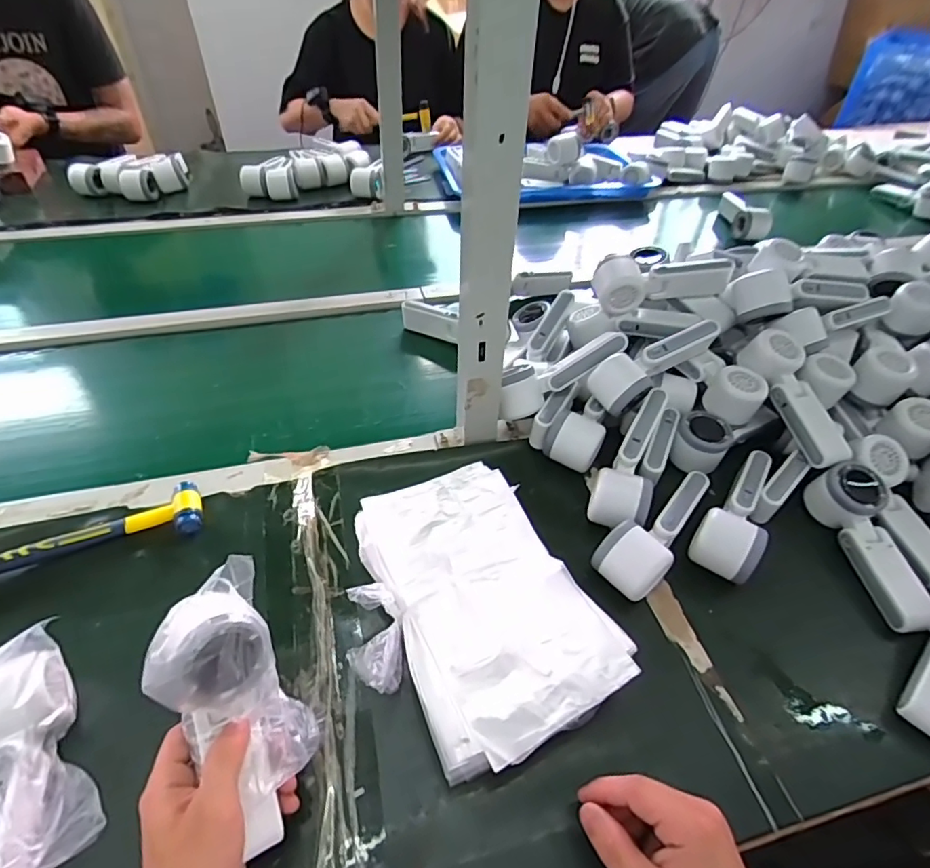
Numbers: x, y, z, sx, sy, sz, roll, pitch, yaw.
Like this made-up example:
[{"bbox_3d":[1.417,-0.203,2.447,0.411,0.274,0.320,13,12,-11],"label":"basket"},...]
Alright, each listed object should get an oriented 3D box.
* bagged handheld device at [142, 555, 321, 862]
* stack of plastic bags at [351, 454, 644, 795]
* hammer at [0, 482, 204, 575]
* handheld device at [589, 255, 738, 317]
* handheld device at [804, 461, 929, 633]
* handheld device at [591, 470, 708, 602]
[{"bbox_3d":[-0.153,0.180,0.354,0.075,0.058,0.169,-22,95,-24],"label":"bagged handheld device"},{"bbox_3d":[0.002,0.147,0.456,0.194,0.067,0.238,-21,50,-22],"label":"stack of plastic bags"},{"bbox_3d":[-0.386,0.100,0.513,0.244,0.025,0.059,-12,47,-15],"label":"hammer"},{"bbox_3d":[0.252,-0.201,0.686,0.159,0.064,0.059,-1,46,-4],"label":"handheld device"},{"bbox_3d":[0.407,0.110,0.528,0.055,0.051,0.164,-6,62,-10],"label":"handheld device"},{"bbox_3d":[0.195,0.095,0.526,0.160,0.051,0.058,-33,55,-30],"label":"handheld device"}]

